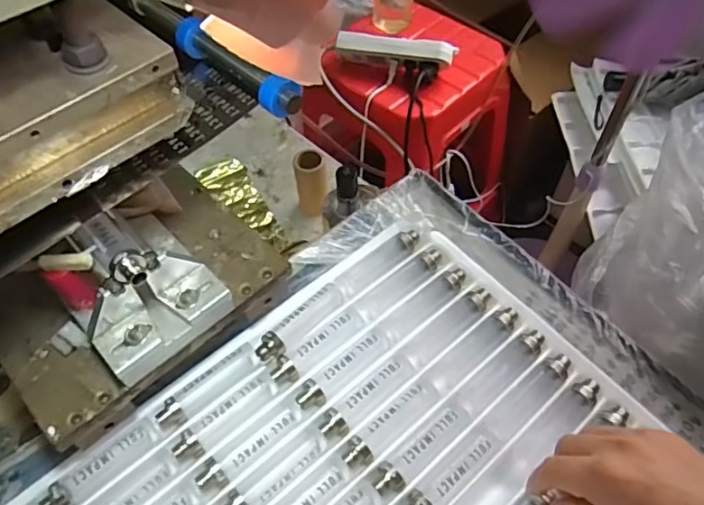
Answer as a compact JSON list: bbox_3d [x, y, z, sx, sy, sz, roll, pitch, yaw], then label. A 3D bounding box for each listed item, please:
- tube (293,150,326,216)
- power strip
[{"bbox_3d":[-0.042,-0.070,0.568,0.030,0.070,0.023,-3,34,-5],"label":"tube"},{"bbox_3d":[0.072,-0.338,0.932,0.198,0.051,0.049,13,58,6],"label":"power strip"}]

